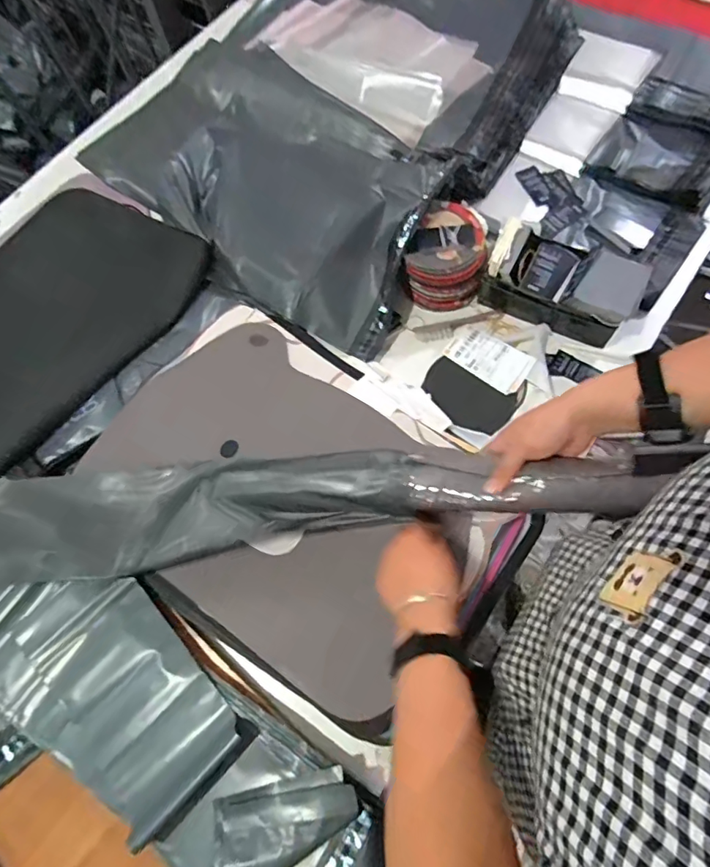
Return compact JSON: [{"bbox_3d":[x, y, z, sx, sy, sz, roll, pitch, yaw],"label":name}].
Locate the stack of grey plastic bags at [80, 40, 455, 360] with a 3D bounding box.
[{"bbox_3d":[-0.140,-0.476,0.945,0.710,0.096,0.419,38,76,16],"label":"stack of grey plastic bags"}]

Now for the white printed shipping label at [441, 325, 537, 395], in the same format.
[{"bbox_3d":[0.217,-0.123,0.825,0.131,0.008,0.077,34,80,17],"label":"white printed shipping label"}]

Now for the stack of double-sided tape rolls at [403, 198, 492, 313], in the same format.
[{"bbox_3d":[0.160,-0.295,0.854,0.123,0.099,0.139,23,73,12],"label":"stack of double-sided tape rolls"}]

